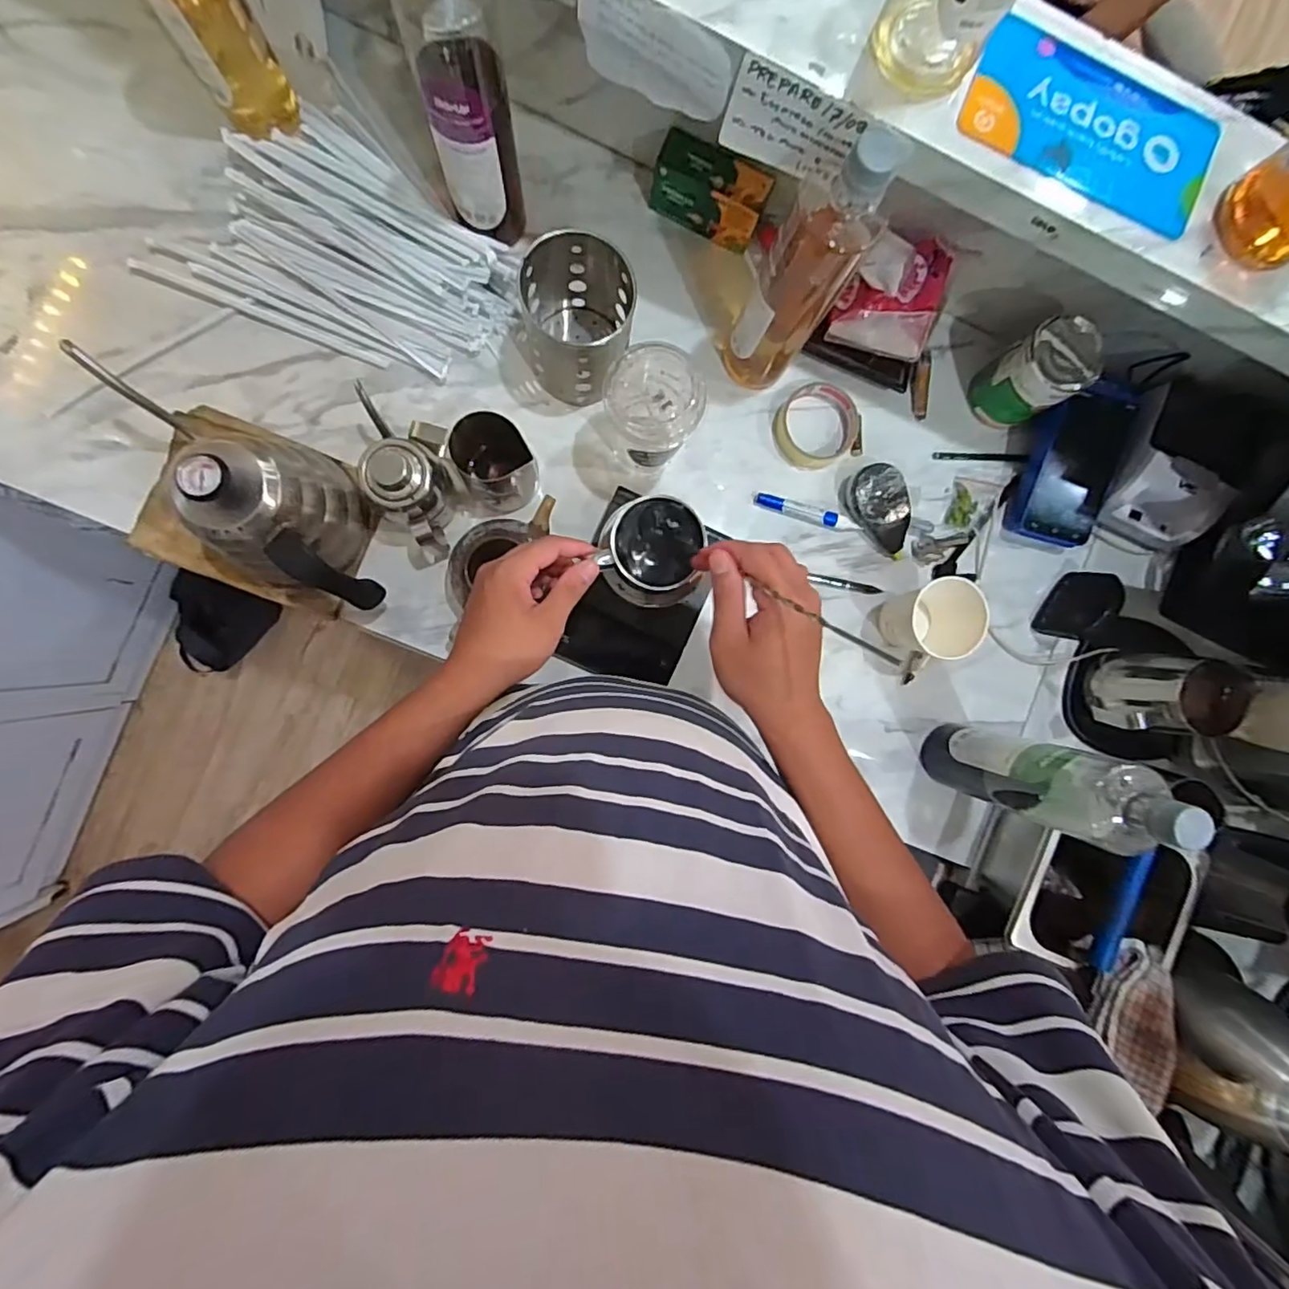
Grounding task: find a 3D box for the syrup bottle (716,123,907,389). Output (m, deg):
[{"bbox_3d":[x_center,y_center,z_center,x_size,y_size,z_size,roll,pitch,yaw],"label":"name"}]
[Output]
[{"bbox_3d":[0.131,-0.311,0.508,0.077,0.263,0.070,0,90,-6],"label":"syrup bottle"}]

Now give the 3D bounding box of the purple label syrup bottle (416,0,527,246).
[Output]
[{"bbox_3d":[-0.146,-0.439,0.479,0.068,0.258,0.069,-18,92,-6],"label":"purple label syrup bottle"}]

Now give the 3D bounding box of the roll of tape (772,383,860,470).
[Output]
[{"bbox_3d":[0.185,-0.237,0.634,0.088,0.022,0.083,0,90,-6],"label":"roll of tape"}]

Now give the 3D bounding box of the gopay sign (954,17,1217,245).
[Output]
[{"bbox_3d":[0.310,-0.360,0.409,0.176,0.011,0.106,20,91,-5],"label":"gopay sign"}]

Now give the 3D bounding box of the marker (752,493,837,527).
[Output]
[{"bbox_3d":[0.163,-0.147,0.636,0.092,0.016,0.016,15,88,-6],"label":"marker"}]

